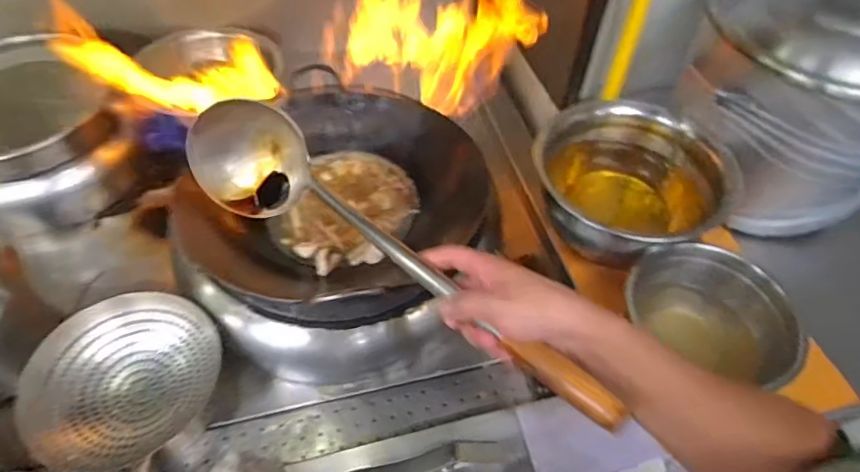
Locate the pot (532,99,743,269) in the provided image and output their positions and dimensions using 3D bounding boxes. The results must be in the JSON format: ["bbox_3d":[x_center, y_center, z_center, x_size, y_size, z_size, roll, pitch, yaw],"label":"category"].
[{"bbox_3d":[0.292,-0.073,0.787,0.257,0.169,0.219,-18,55,-15],"label":"pot"}]

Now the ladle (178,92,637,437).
[{"bbox_3d":[-0.055,0.011,0.486,0.504,0.120,0.092,31,57,31],"label":"ladle"}]

